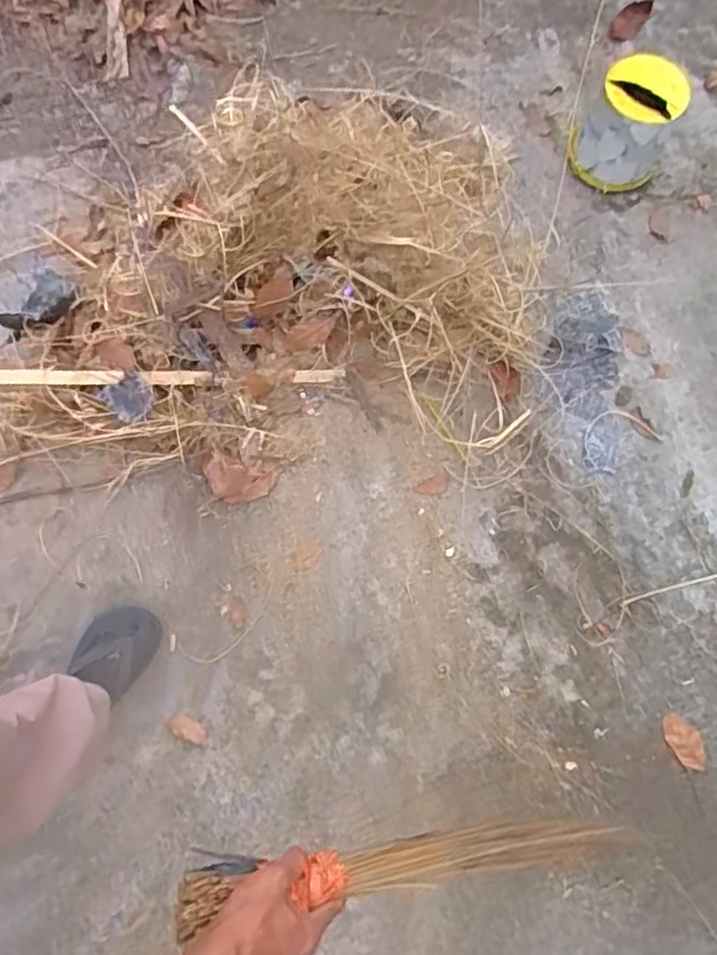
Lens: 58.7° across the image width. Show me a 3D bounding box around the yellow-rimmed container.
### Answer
[{"bbox_3d":[0.485,-0.634,1.152,0.168,0.175,0.145,27,79,7],"label":"yellow-rimmed container"}]

